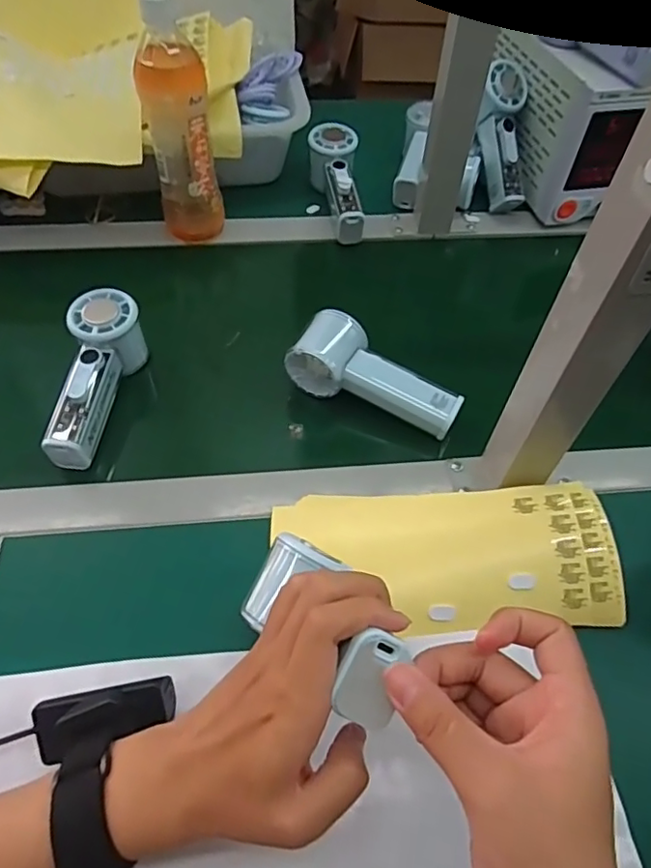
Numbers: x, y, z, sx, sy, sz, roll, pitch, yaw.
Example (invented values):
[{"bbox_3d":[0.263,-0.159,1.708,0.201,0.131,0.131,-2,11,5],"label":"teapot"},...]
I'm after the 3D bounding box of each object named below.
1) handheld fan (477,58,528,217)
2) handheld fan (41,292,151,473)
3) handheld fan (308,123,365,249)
[{"bbox_3d":[0.205,-0.343,0.657,0.048,0.035,0.160,-2,97,-3],"label":"handheld fan"},{"bbox_3d":[-0.191,-0.046,0.476,0.052,0.050,0.151,4,54,-1],"label":"handheld fan"},{"bbox_3d":[0.011,-0.287,0.650,0.057,0.058,0.146,0,55,-4],"label":"handheld fan"}]

